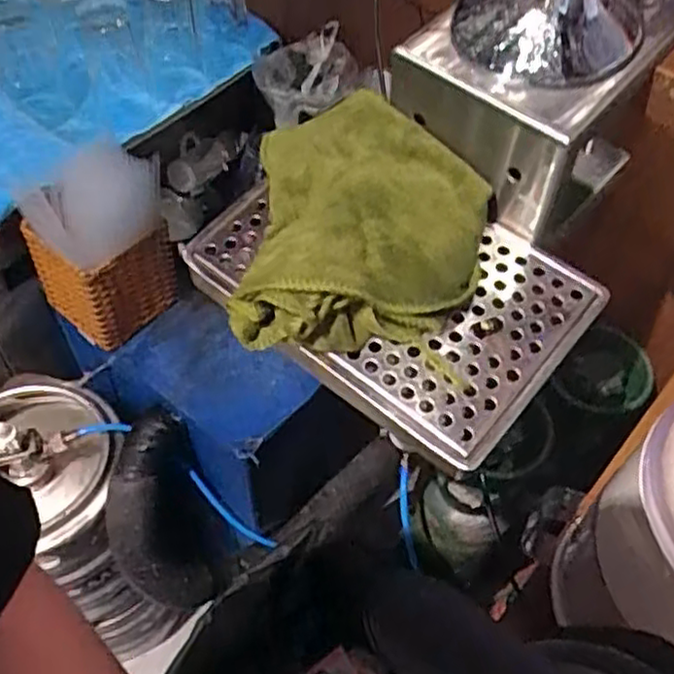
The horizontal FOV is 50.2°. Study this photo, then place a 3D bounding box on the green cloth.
[{"bbox_3d":[0.017,-0.075,0.464,0.150,0.058,0.185,5,55,2],"label":"green cloth"}]

